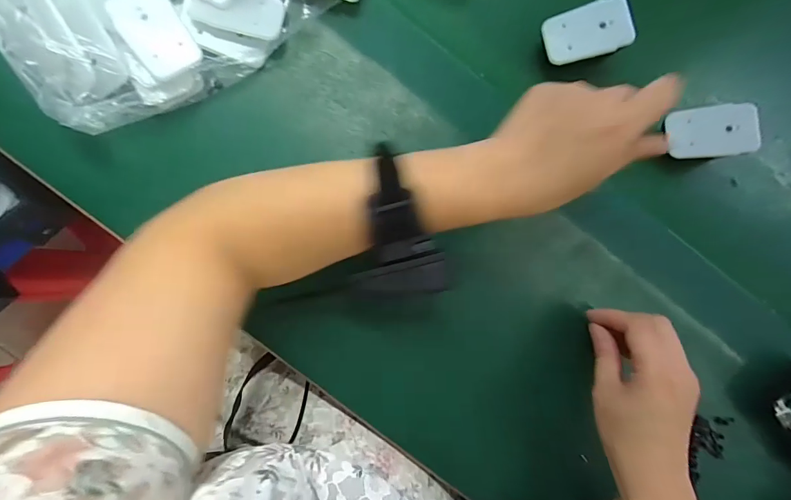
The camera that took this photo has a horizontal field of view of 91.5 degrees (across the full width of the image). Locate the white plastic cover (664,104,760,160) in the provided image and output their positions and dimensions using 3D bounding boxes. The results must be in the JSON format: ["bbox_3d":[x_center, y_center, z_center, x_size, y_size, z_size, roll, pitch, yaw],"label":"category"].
[{"bbox_3d":[0.273,-0.102,0.333,0.063,0.009,0.043,-3,84,22],"label":"white plastic cover"}]

